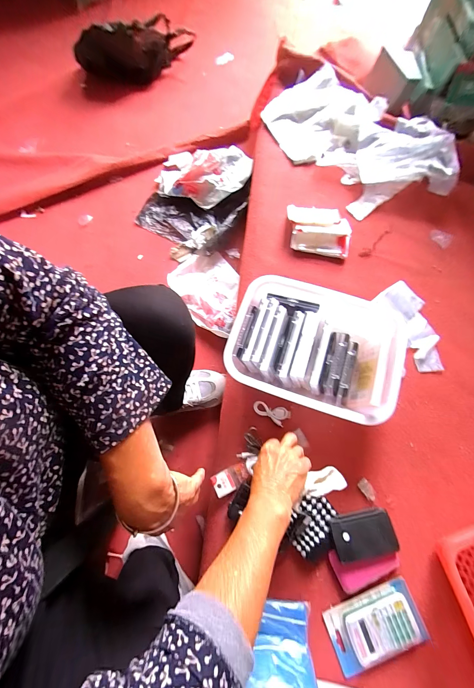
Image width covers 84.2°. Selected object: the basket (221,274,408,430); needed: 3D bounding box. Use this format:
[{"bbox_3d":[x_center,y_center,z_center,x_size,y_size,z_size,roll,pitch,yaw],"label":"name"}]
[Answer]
[{"bbox_3d":[0.137,0.008,0.486,0.290,0.081,0.215,17,75,6],"label":"basket"}]

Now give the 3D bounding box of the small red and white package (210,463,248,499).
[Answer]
[{"bbox_3d":[-0.012,0.239,0.464,0.063,0.007,0.037,-25,74,-6],"label":"small red and white package"}]

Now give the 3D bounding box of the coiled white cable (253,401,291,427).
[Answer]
[{"bbox_3d":[0.065,0.125,0.486,0.068,0.010,0.031,26,76,9],"label":"coiled white cable"}]

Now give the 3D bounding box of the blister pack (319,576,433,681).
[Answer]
[{"bbox_3d":[0.211,0.426,0.394,0.141,0.019,0.082,-19,74,-4],"label":"blister pack"}]

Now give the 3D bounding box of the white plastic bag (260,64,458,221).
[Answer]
[{"bbox_3d":[0.296,-0.514,0.644,0.283,0.064,0.486,-35,76,-9],"label":"white plastic bag"}]

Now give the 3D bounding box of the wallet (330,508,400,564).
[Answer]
[{"bbox_3d":[0.201,0.303,0.420,0.097,0.025,0.057,-9,73,-1],"label":"wallet"}]

